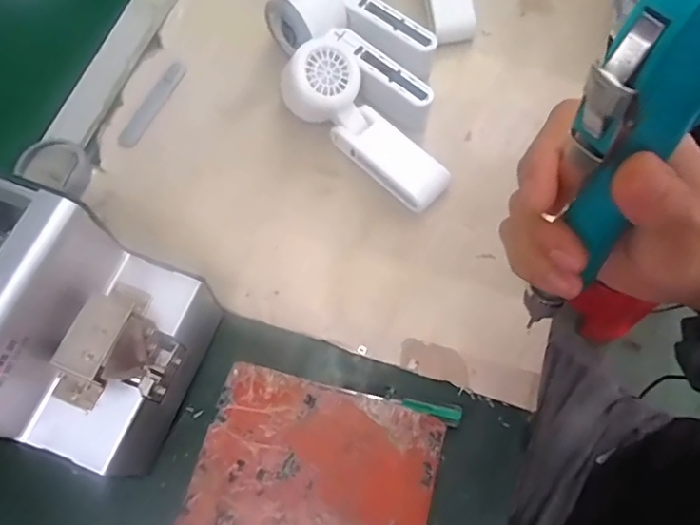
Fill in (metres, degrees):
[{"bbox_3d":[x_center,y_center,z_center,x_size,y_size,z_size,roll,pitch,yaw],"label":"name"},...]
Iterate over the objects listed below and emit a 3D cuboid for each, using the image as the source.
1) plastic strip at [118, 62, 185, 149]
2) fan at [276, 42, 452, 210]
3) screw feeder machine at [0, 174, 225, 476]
[{"bbox_3d":[-0.174,-0.139,0.477,0.016,0.005,0.092,23,70,7],"label":"plastic strip"},{"bbox_3d":[0.016,-0.111,0.440,0.155,0.043,0.056,45,74,0],"label":"fan"},{"bbox_3d":[-0.189,0.036,0.325,0.168,0.147,0.117,18,69,5],"label":"screw feeder machine"}]

